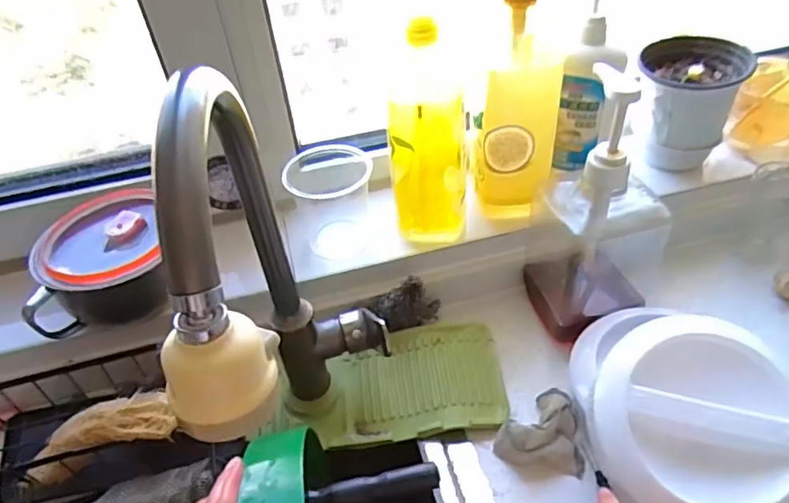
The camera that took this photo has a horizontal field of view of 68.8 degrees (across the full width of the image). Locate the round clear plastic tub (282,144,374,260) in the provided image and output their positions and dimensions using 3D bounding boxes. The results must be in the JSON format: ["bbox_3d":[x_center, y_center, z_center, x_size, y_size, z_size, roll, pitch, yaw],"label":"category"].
[{"bbox_3d":[-0.076,-0.065,0.677,0.093,0.103,0.099,-4,42,3],"label":"round clear plastic tub"}]

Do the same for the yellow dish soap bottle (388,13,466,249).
[{"bbox_3d":[0.036,-0.119,0.622,0.086,0.239,0.070,-1,43,6],"label":"yellow dish soap bottle"}]

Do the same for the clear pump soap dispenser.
[{"bbox_3d":[0.206,-0.041,0.582,0.108,0.266,0.103,-10,42,-3],"label":"clear pump soap dispenser"}]

